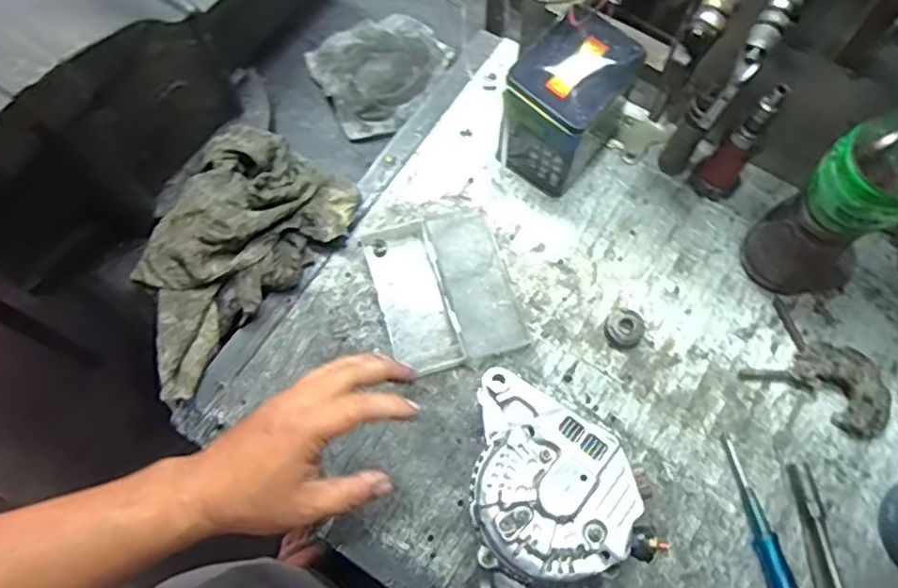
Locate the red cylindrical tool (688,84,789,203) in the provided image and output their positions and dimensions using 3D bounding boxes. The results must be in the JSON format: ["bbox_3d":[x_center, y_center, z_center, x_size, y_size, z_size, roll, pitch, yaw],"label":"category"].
[{"bbox_3d":[0.292,-0.147,0.655,0.049,0.155,0.042,37,73,12],"label":"red cylindrical tool"}]

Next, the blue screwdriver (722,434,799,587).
[{"bbox_3d":[0.291,0.222,0.589,0.028,0.021,0.185,-8,70,-4],"label":"blue screwdriver"}]

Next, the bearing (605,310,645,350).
[{"bbox_3d":[0.180,0.034,0.660,0.040,0.017,0.037,-22,71,-8],"label":"bearing"}]

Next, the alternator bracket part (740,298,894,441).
[{"bbox_3d":[0.373,0.077,0.639,0.134,0.028,0.090,33,73,11],"label":"alternator bracket part"}]

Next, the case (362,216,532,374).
[{"bbox_3d":[-0.004,-0.005,0.673,0.134,0.018,0.159,-17,71,-7],"label":"case"}]

